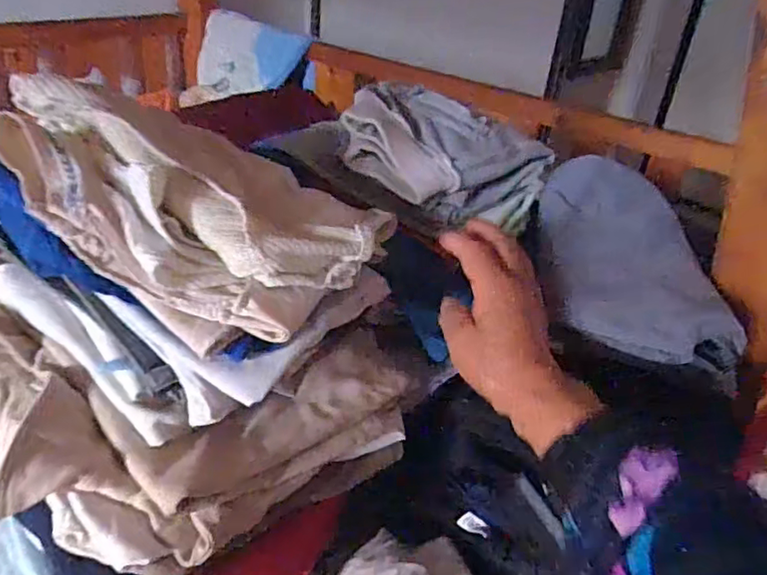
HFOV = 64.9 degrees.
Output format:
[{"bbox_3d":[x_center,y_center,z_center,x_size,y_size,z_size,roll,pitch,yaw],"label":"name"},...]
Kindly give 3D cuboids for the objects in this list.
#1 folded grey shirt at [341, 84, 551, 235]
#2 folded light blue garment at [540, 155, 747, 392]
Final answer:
[{"bbox_3d":[0.056,-0.120,0.563,0.173,0.079,0.139,19,34,20],"label":"folded grey shirt"},{"bbox_3d":[0.211,-0.030,0.522,0.136,0.020,0.221,2,53,-3],"label":"folded light blue garment"}]

